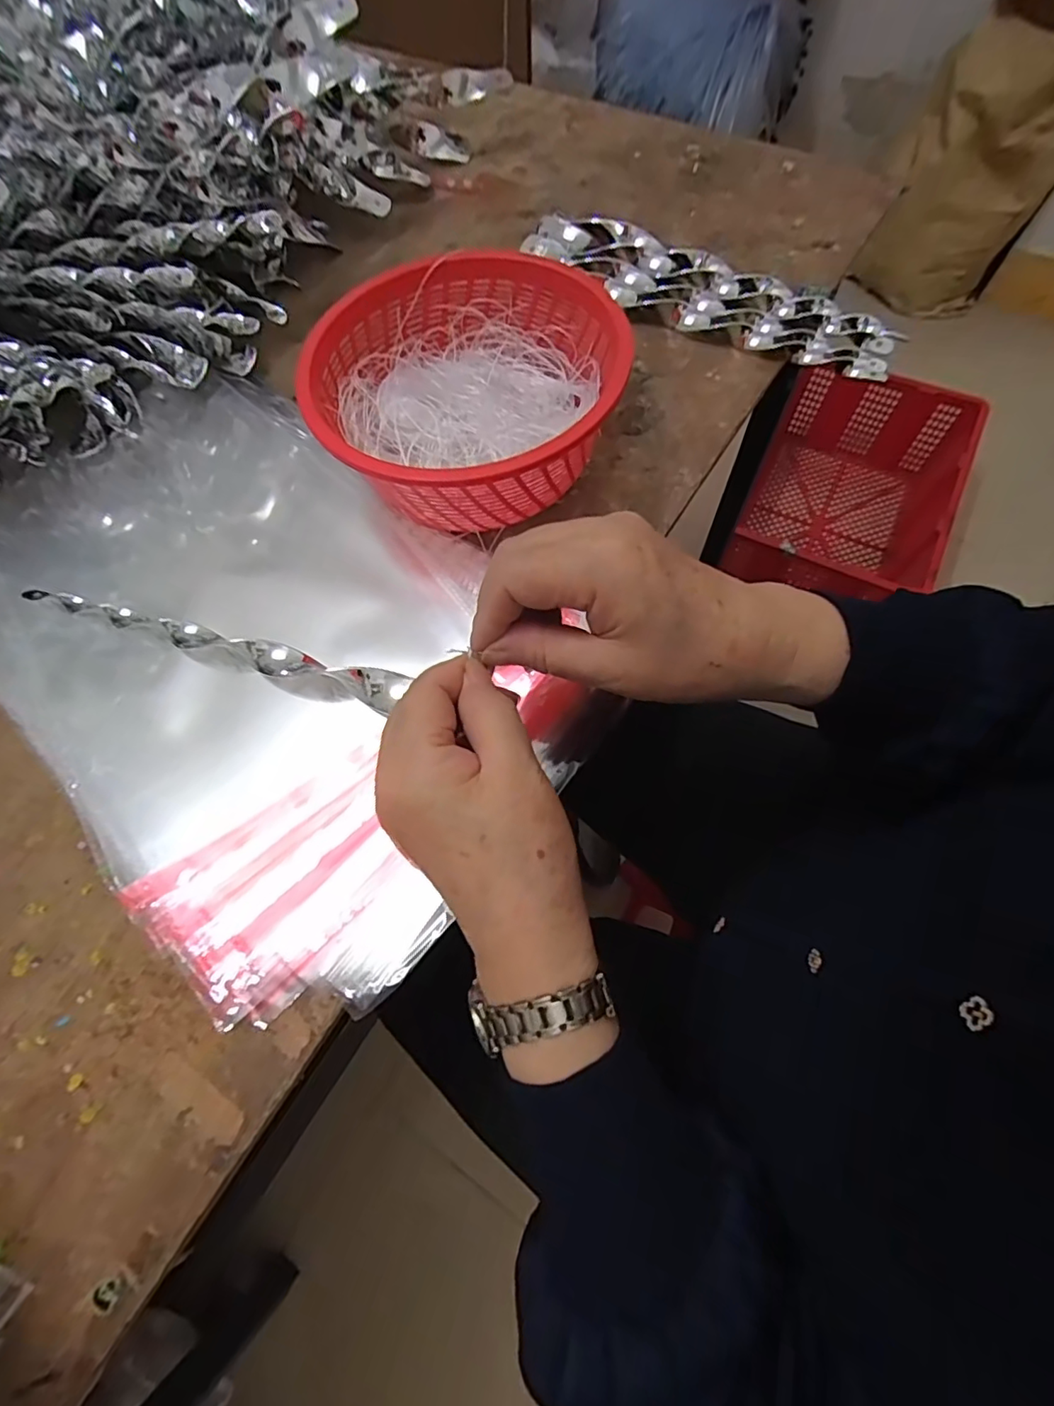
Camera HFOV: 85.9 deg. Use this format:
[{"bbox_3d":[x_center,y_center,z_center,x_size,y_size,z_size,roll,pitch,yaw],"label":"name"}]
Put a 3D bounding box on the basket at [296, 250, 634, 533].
[{"bbox_3d":[-0.036,-0.178,0.342,0.172,0.075,0.175,0,67,2],"label":"basket"}]

